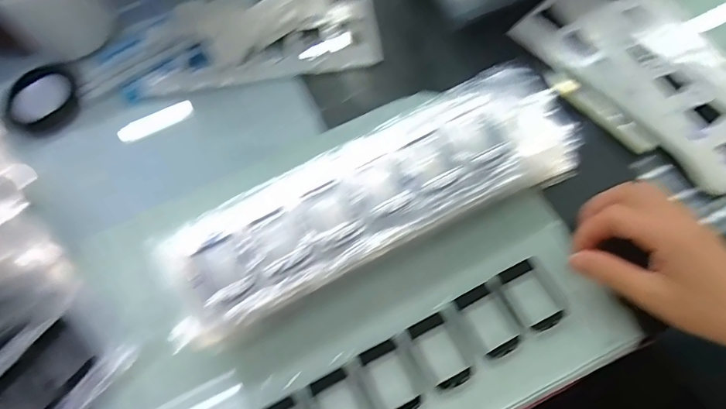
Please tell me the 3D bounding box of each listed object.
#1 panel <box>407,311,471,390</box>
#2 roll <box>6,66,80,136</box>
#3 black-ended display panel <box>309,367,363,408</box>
[{"bbox_3d":[0.057,0.107,0.329,0.028,0.005,0.050,-26,68,-8],"label":"panel"},{"bbox_3d":[-0.321,-0.106,0.452,0.065,0.018,0.076,-17,67,-4],"label":"roll"},{"bbox_3d":[-0.016,0.145,0.320,0.028,0.006,0.049,-27,68,-8],"label":"black-ended display panel"}]

